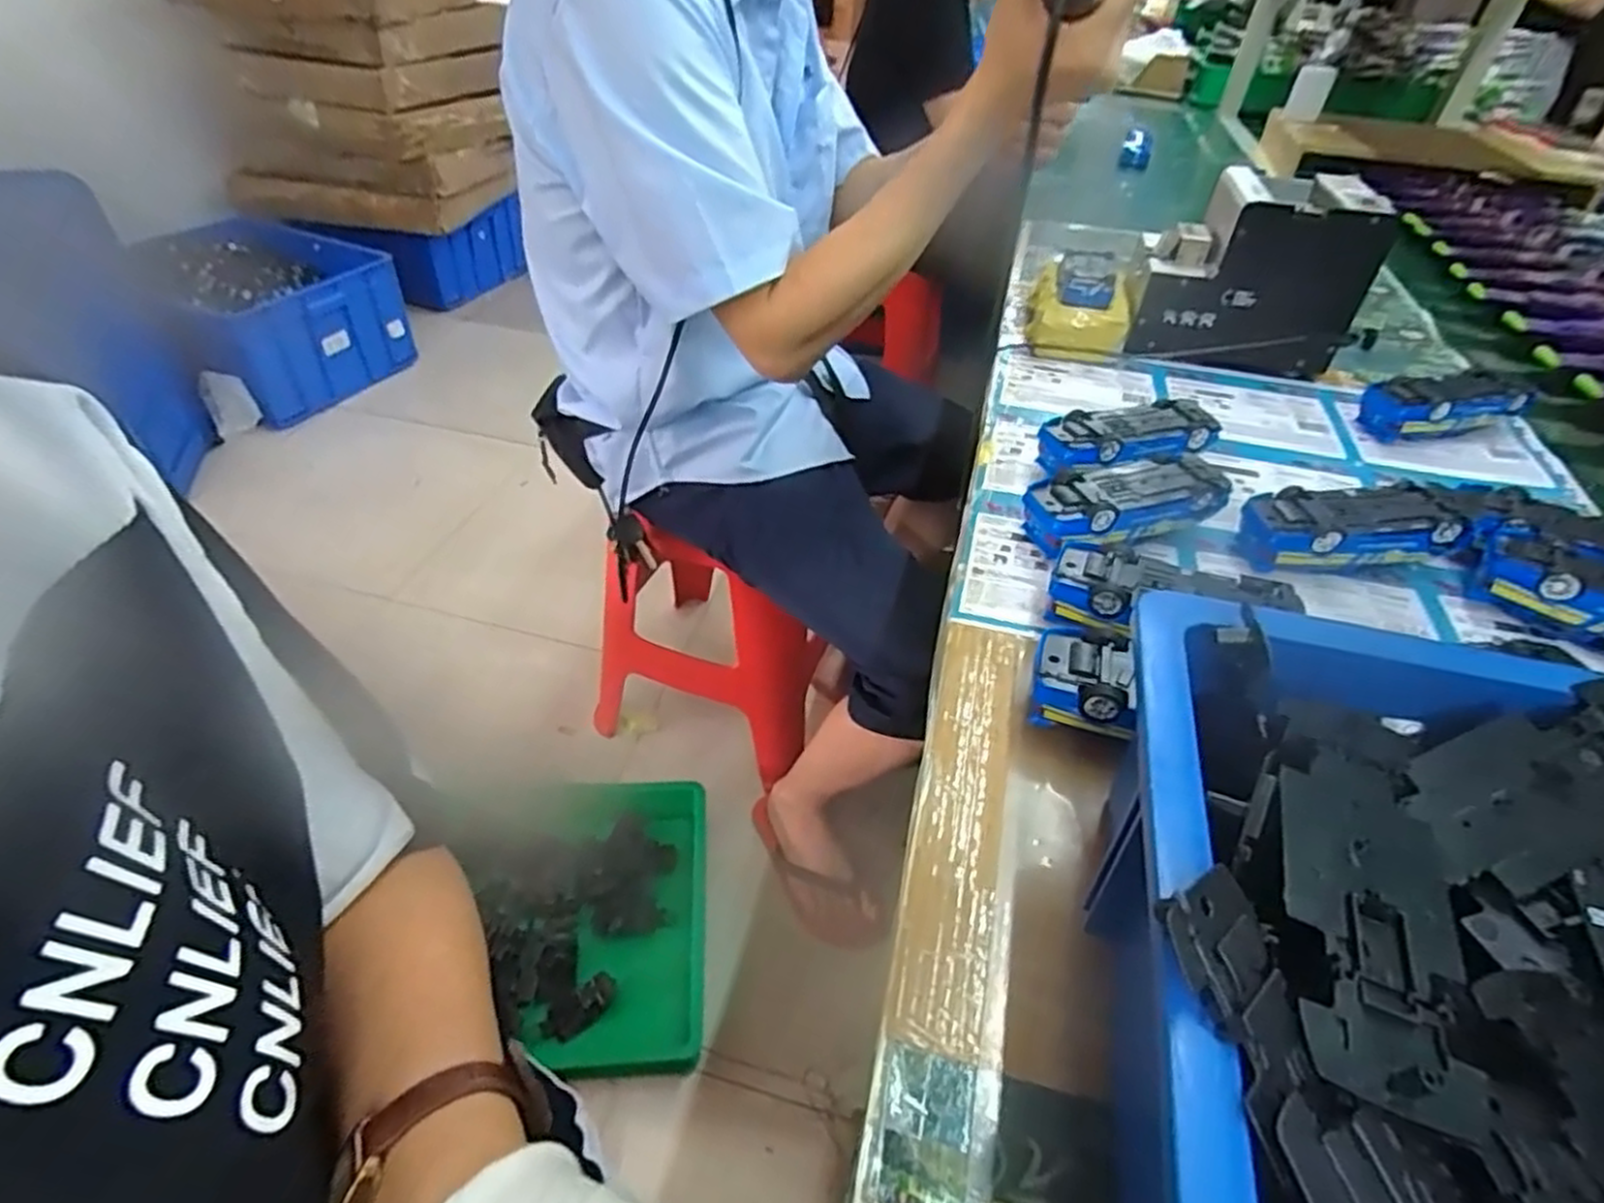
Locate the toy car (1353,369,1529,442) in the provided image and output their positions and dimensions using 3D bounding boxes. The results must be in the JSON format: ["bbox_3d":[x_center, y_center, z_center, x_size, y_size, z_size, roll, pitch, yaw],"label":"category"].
[{"bbox_3d":[0.536,-0.163,0.638,0.127,0.044,0.052,-5,44,-10],"label":"toy car"}]

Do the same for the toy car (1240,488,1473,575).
[{"bbox_3d":[0.352,-0.044,0.493,0.125,0.048,0.052,3,43,-2],"label":"toy car"}]

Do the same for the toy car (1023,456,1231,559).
[{"bbox_3d":[0.212,-0.063,0.508,0.120,0.049,0.057,-12,45,-17],"label":"toy car"}]

